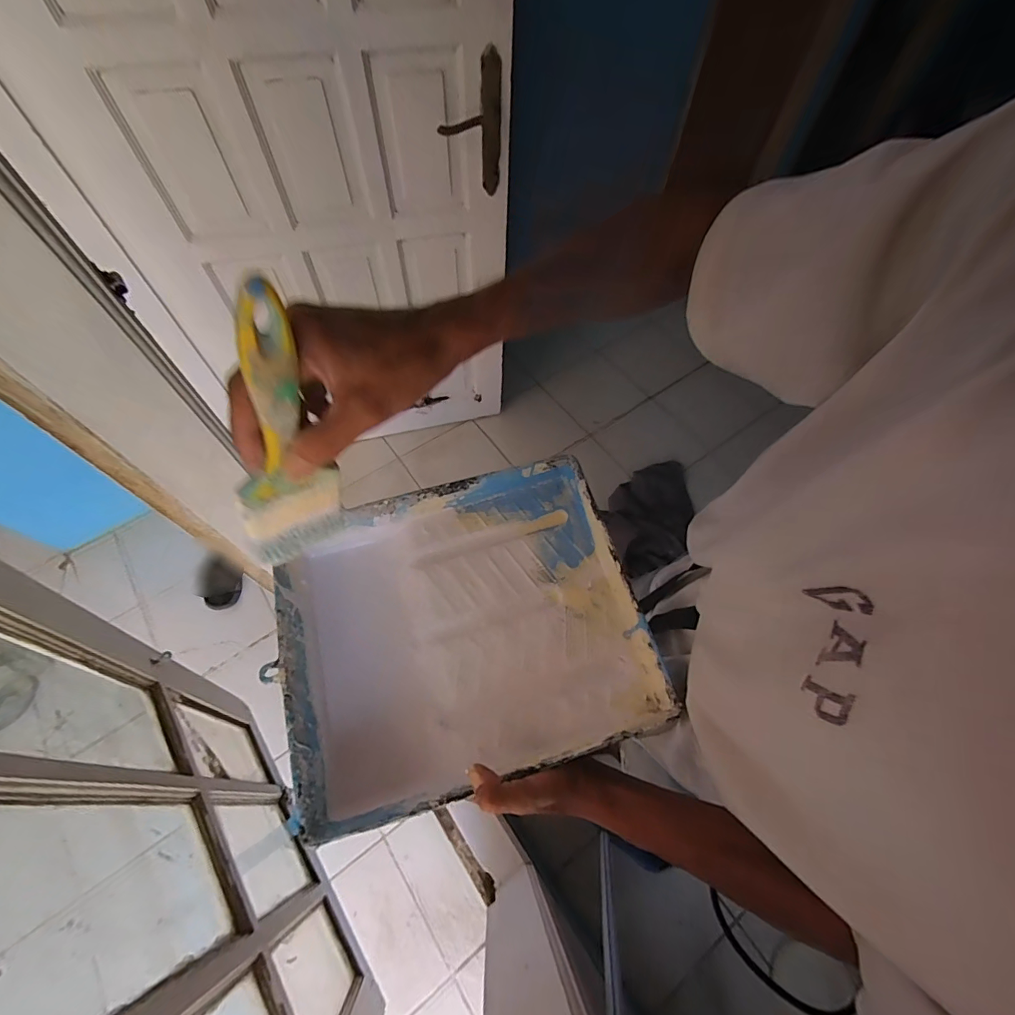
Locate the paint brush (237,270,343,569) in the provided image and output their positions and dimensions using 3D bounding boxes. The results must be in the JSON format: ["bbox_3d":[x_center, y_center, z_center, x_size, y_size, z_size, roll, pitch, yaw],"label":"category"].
[{"bbox_3d":[-0.128,-0.032,0.262,0.014,0.190,0.060,43,54,18],"label":"paint brush"}]

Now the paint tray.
[{"bbox_3d":[-0.045,0.120,0.481,0.341,0.066,0.288,-15,64,-10],"label":"paint tray"}]

